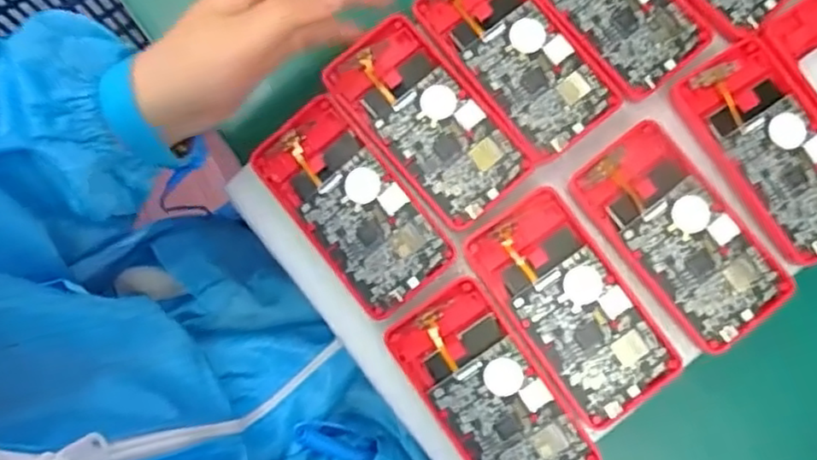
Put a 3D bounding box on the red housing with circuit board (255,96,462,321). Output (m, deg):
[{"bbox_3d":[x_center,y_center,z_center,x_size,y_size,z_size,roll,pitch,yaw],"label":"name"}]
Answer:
[{"bbox_3d":[-0.032,-0.012,0.381,0.058,0.021,0.119,-39,81,-3],"label":"red housing with circuit board"}]

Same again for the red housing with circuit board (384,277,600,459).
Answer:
[{"bbox_3d":[0.043,0.091,0.362,0.060,0.020,0.121,-34,80,-3],"label":"red housing with circuit board"}]

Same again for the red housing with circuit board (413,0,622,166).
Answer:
[{"bbox_3d":[0.062,-0.101,0.384,0.061,0.009,0.119,-37,80,-3],"label":"red housing with circuit board"}]

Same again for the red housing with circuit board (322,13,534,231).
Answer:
[{"bbox_3d":[0.011,-0.062,0.380,0.061,0.012,0.119,-40,81,-4],"label":"red housing with circuit board"}]

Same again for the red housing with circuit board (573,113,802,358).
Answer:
[{"bbox_3d":[0.148,0.003,0.366,0.063,0.012,0.120,-37,80,-3],"label":"red housing with circuit board"}]

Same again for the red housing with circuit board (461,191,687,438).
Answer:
[{"bbox_3d":[0.088,0.042,0.362,0.060,0.011,0.121,-36,80,-3],"label":"red housing with circuit board"}]

